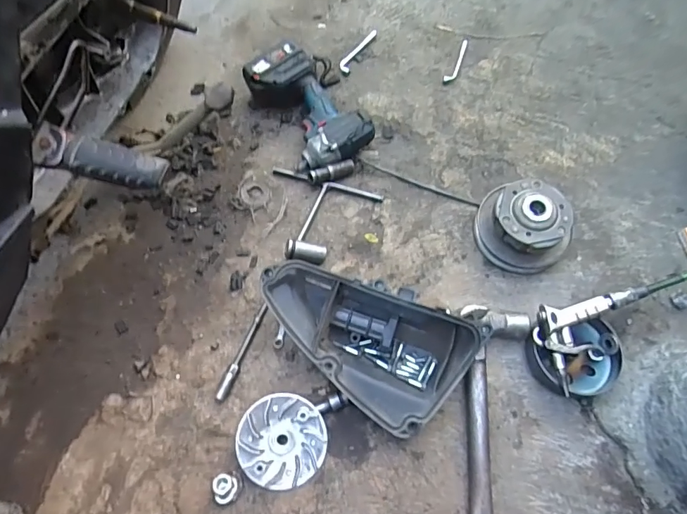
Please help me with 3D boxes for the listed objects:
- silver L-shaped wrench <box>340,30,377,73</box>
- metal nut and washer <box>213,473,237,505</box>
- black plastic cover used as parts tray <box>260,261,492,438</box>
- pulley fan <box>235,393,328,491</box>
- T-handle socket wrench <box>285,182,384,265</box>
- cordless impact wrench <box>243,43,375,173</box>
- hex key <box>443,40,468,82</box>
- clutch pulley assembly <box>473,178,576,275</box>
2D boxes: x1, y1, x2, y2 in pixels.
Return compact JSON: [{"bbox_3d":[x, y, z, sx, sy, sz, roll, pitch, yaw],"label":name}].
[{"bbox_3d":[0.027,-0.403,0.882,0.025,0.006,0.122,22,67,24],"label":"silver L-shaped wrench"},{"bbox_3d":[-0.143,0.280,0.545,0.027,0.012,0.032,-4,64,-4],"label":"metal nut and washer"},{"bbox_3d":[0.033,0.091,0.597,0.260,0.089,0.164,39,69,16],"label":"black plastic cover used as parts tray"},{"bbox_3d":[-0.076,0.229,0.564,0.108,0.018,0.108,1,79,-6],"label":"pulley fan"},{"bbox_3d":[-0.013,-0.052,0.697,0.100,0.039,0.170,21,65,8],"label":"T-handle socket wrench"},{"bbox_3d":[-0.062,-0.258,0.778,0.126,0.070,0.236,-28,68,-14],"label":"cordless impact wrench"},{"bbox_3d":[0.222,-0.378,0.875,0.020,0.005,0.123,24,66,10],"label":"hex key"},{"bbox_3d":[0.271,-0.047,0.672,0.118,0.085,0.125,1,64,-1],"label":"clutch pulley assembly"}]

